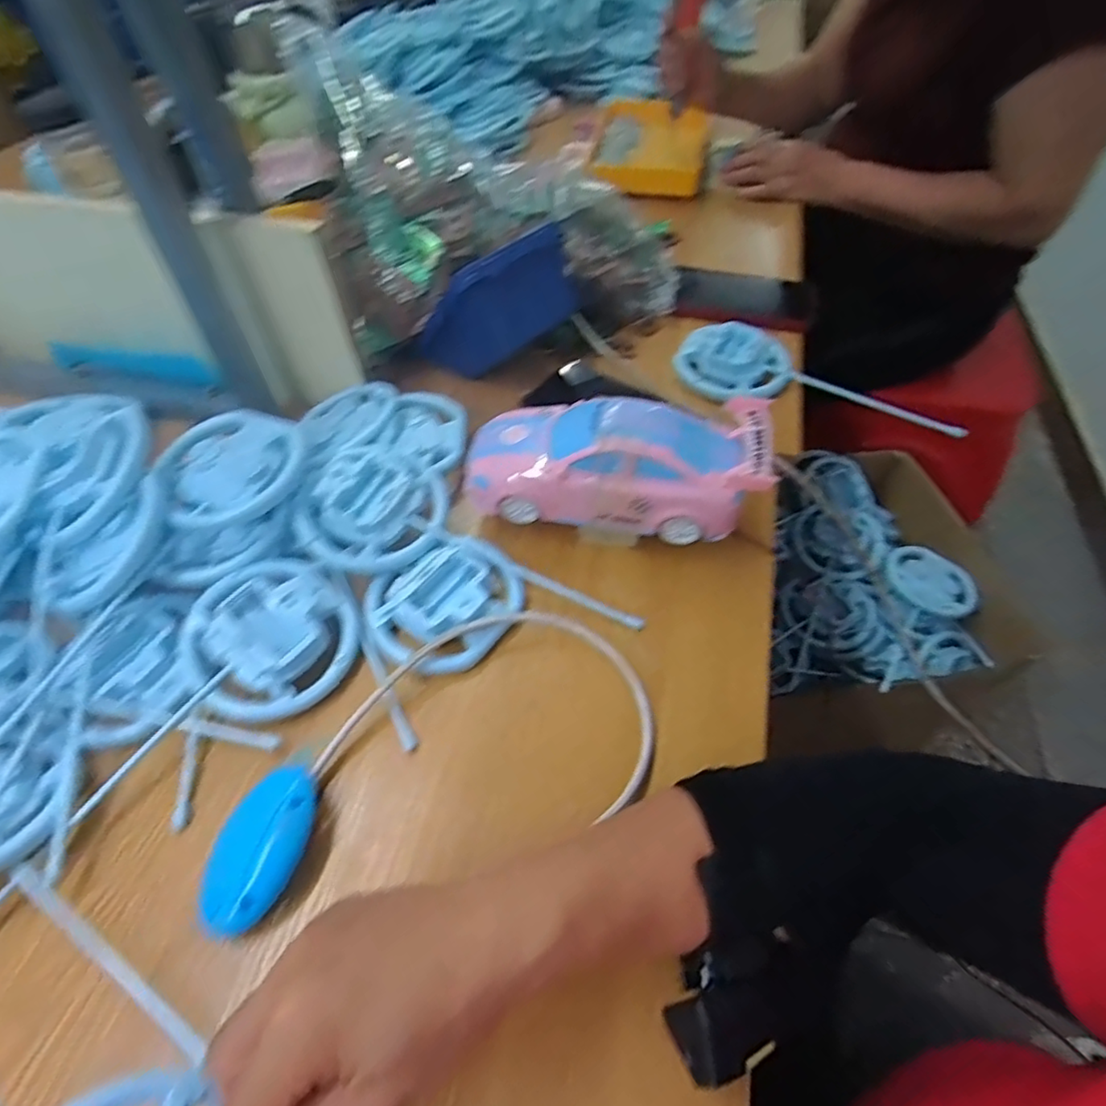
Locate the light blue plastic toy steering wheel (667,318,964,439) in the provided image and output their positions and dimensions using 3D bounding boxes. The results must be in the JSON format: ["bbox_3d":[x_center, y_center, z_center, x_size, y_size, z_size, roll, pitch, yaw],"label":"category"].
[{"bbox_3d":[0.230,-0.159,0.551,0.240,0.025,0.095,18,56,15],"label":"light blue plastic toy steering wheel"}]

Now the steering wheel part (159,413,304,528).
[{"bbox_3d":[-0.226,-0.063,0.434,0.094,0.020,0.084,-33,72,-21],"label":"steering wheel part"}]

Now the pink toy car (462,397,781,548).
[{"bbox_3d":[0.043,-0.062,0.433,0.201,0.079,0.086,6,53,7],"label":"pink toy car"}]

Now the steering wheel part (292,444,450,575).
[{"bbox_3d":[-0.130,-0.037,0.439,0.103,0.031,0.095,-14,54,-9],"label":"steering wheel part"}]

